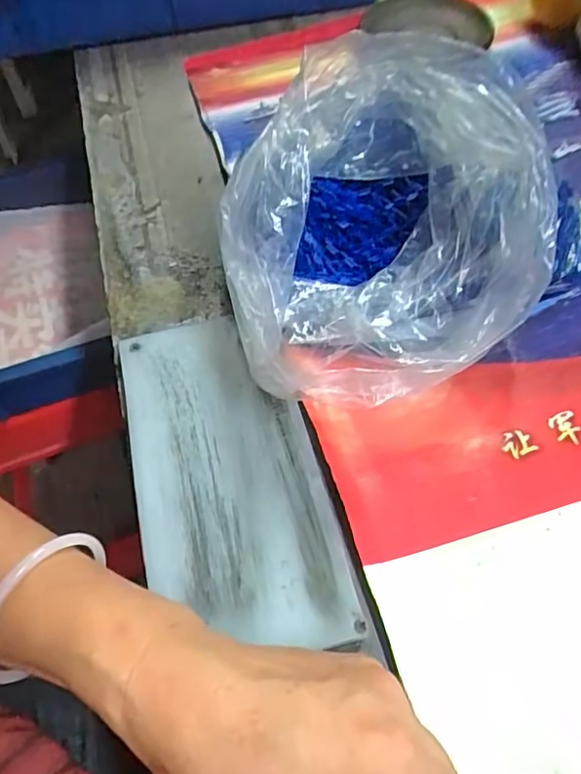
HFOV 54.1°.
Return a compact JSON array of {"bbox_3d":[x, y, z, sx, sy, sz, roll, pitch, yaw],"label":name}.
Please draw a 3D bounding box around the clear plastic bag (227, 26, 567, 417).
[{"bbox_3d":[0.044,-0.081,0.308,0.159,0.110,0.167,-12,56,-3],"label":"clear plastic bag"}]

